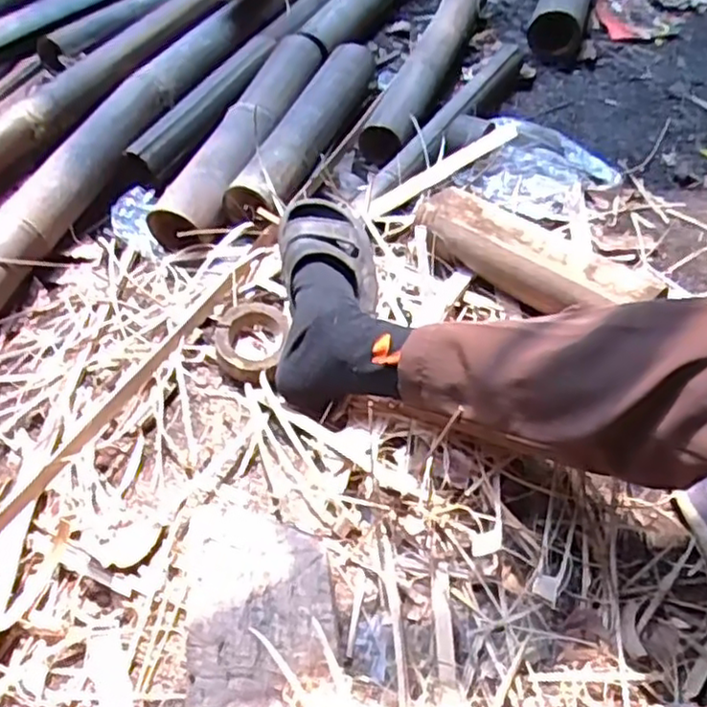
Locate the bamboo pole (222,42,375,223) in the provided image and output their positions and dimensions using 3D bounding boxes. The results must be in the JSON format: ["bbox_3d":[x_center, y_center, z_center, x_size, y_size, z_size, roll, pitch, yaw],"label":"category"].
[{"bbox_3d":[-0.061,-0.334,1.004,0.075,0.062,0.435,12,52,16],"label":"bamboo pole"}]

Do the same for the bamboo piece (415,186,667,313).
[{"bbox_3d":[0.201,-0.104,0.797,0.291,0.063,0.087,35,61,30],"label":"bamboo piece"}]

